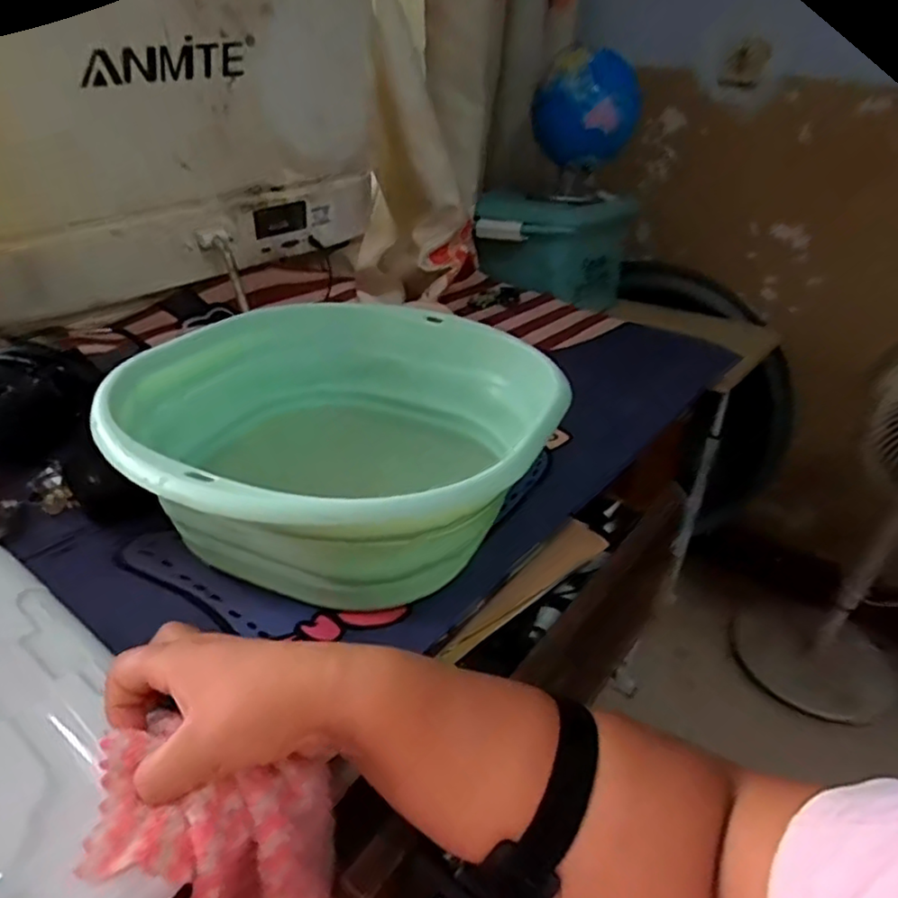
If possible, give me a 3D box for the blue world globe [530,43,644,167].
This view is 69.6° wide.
[{"bbox_3d":[0.230,-0.566,1.074,0.167,0.163,0.187,4,30,-1],"label":"blue world globe"}]

